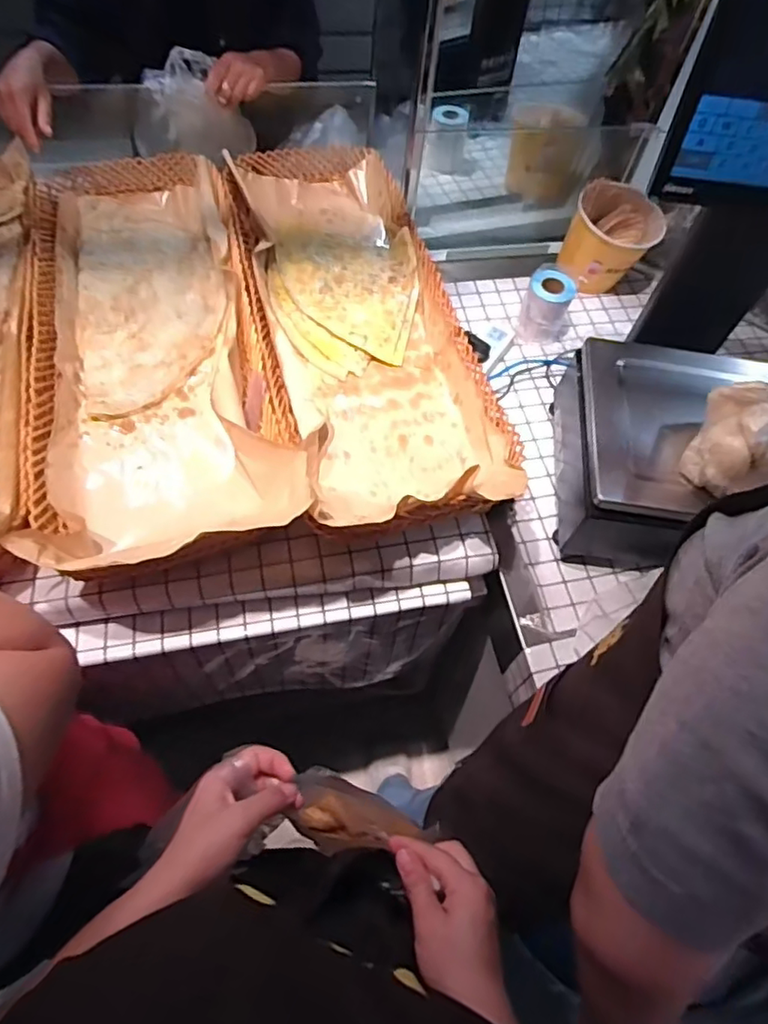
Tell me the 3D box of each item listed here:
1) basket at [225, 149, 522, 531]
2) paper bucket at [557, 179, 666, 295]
[{"bbox_3d":[-0.058,-0.319,0.954,0.331,0.118,0.818,-13,63,-10],"label":"basket"},{"bbox_3d":[0.438,-0.526,1.133,0.169,0.140,0.157,2,60,-4],"label":"paper bucket"}]

